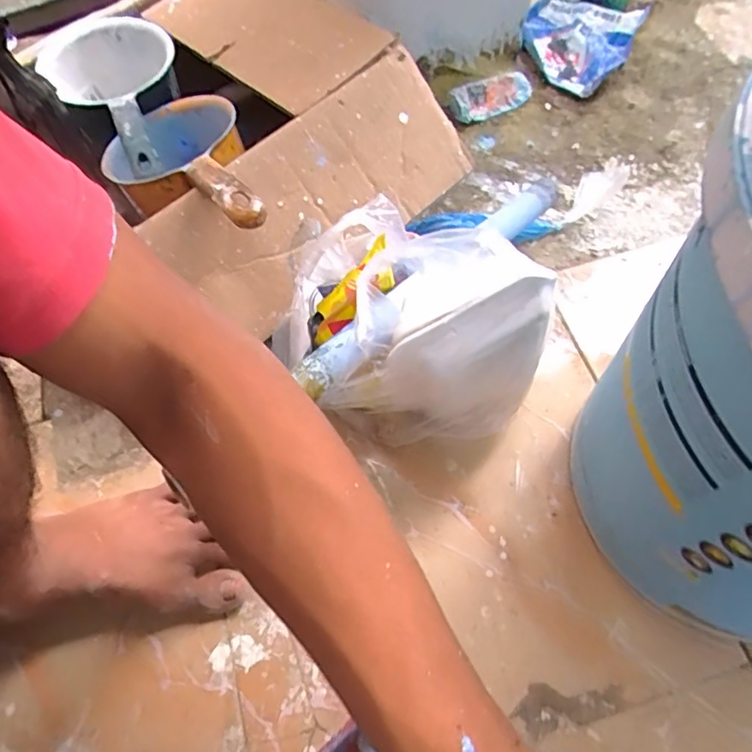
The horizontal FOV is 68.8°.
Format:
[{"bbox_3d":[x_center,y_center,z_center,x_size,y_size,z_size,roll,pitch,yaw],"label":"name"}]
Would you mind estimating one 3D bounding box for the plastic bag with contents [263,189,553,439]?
[{"bbox_3d":[0.025,-0.032,0.453,0.196,0.173,0.135,34,70,18],"label":"plastic bag with contents"}]

